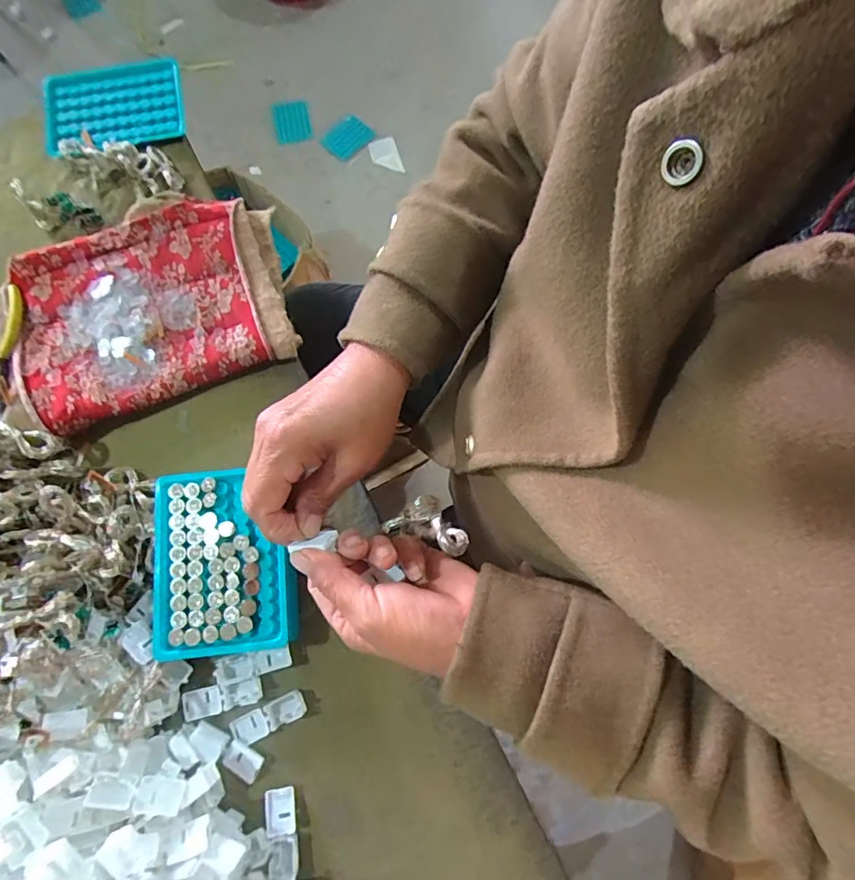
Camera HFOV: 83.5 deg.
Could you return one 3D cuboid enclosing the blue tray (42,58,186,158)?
[{"bbox_3d":[-0.307,-0.329,0.470,0.130,0.014,0.086,-13,77,-3],"label":"blue tray"}]

